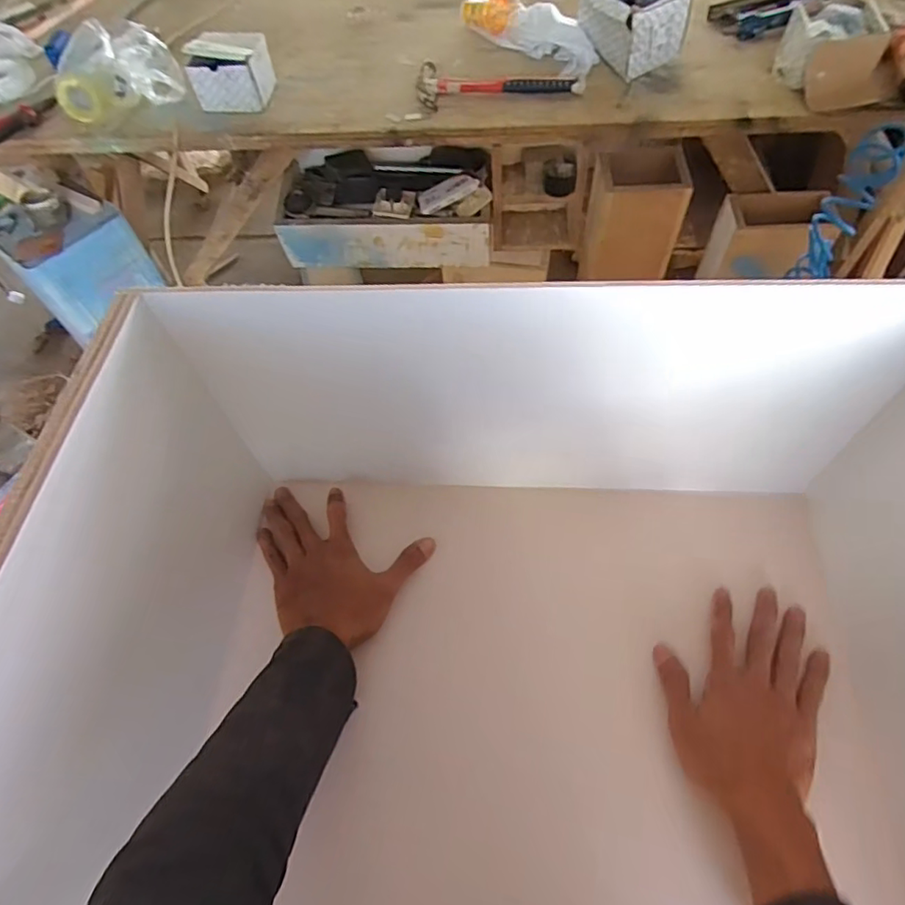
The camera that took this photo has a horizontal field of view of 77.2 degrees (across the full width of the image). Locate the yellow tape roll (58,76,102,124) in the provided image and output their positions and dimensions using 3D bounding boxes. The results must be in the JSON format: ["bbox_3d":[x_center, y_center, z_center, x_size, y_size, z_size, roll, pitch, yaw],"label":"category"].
[{"bbox_3d":[-0.685,-0.647,1.043,0.067,0.073,0.019,-19,60,-7],"label":"yellow tape roll"}]

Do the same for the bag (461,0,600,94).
[{"bbox_3d":[0.166,-0.826,1.112,0.122,0.055,0.342,-36,63,-16],"label":"bag"}]

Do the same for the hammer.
[{"bbox_3d":[0.086,-0.703,1.072,0.304,0.030,0.111,-4,59,2],"label":"hammer"}]

